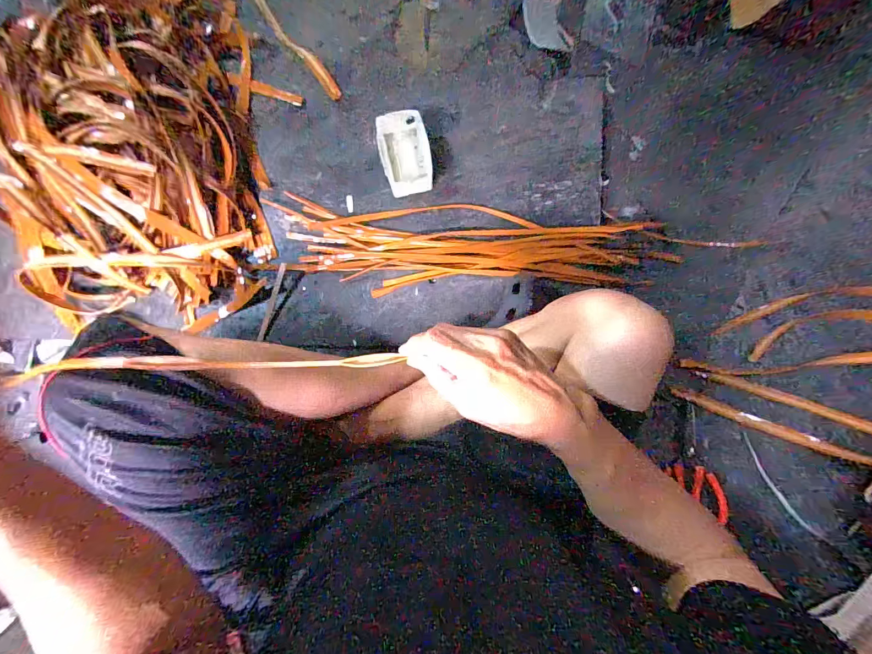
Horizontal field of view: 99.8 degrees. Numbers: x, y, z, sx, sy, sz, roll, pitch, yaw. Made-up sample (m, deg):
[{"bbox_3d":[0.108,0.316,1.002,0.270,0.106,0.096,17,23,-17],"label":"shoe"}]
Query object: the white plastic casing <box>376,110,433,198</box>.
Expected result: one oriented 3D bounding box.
[{"bbox_3d":[-0.045,-0.250,0.535,0.069,0.030,0.110,-14,97,-4],"label":"white plastic casing"}]

